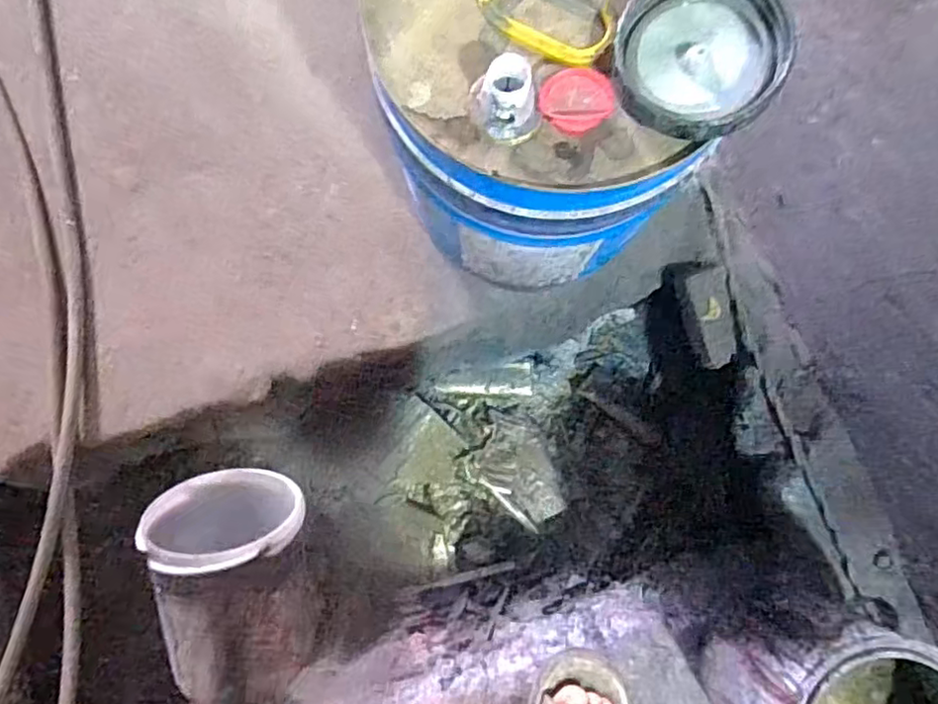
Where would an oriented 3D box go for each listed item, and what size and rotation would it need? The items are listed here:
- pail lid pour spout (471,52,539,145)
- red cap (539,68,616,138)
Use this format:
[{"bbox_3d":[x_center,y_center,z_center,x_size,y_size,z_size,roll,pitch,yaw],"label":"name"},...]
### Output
[{"bbox_3d":[0.024,-0.150,0.384,0.033,0.035,0.037,-19,85,-2],"label":"pail lid pour spout"},{"bbox_3d":[0.065,-0.151,0.394,0.042,0.015,0.037,38,85,3],"label":"red cap"}]

